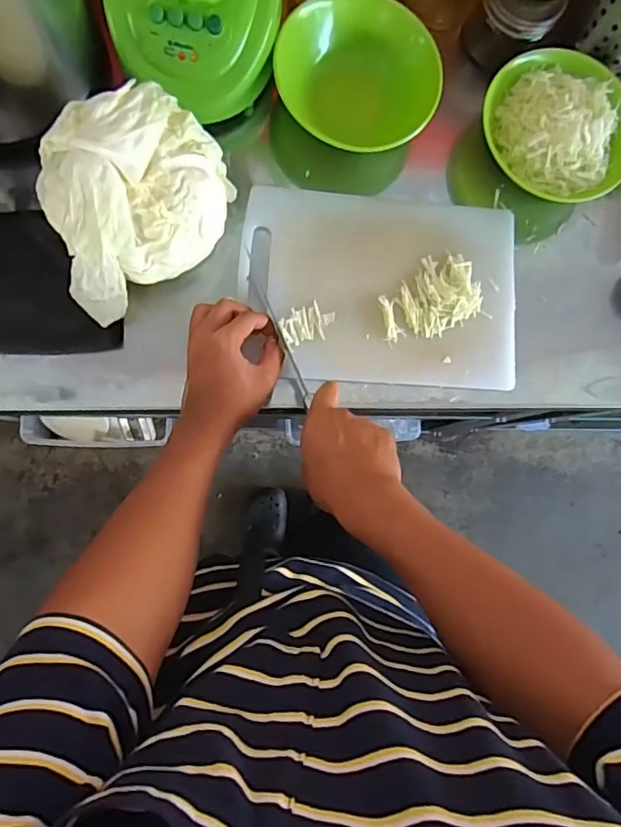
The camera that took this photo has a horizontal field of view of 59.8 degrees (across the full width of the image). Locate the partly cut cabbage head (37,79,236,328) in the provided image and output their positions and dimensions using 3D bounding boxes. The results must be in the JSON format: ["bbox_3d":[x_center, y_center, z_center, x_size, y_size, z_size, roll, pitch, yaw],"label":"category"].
[{"bbox_3d":[-0.161,-0.202,0.510,0.165,0.097,0.169,1,84,-7],"label":"partly cut cabbage head"}]

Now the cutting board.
[{"bbox_3d":[0.078,-0.135,0.585,0.299,0.016,0.202,3,84,-7],"label":"cutting board"}]

